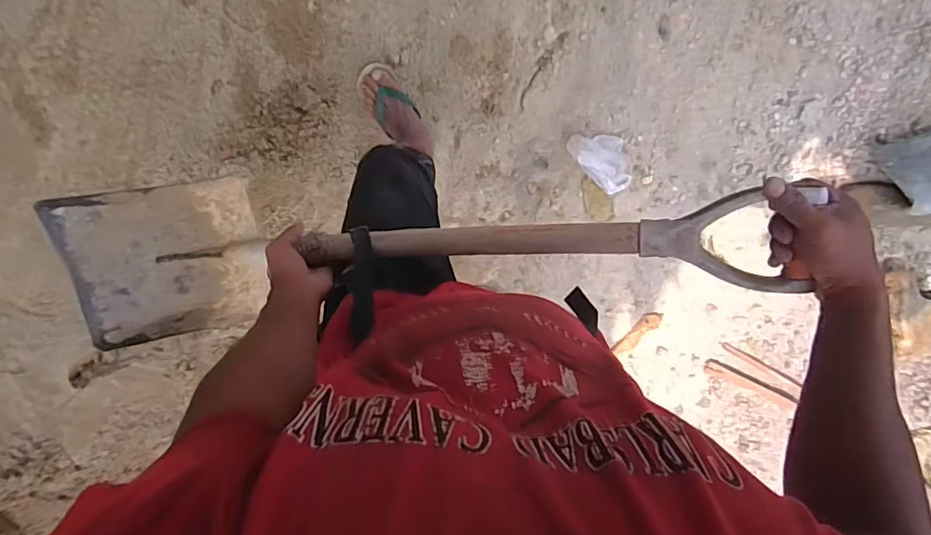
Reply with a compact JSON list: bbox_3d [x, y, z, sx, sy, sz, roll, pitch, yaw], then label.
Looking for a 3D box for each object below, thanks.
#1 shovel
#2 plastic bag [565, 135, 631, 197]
[{"bbox_3d":[-0.124,-0.005,0.680,0.934,0.125,0.224,-1,97,19],"label":"shovel"},{"bbox_3d":[0.360,-0.282,1.396,0.115,0.073,0.191,-42,95,5],"label":"plastic bag"}]

